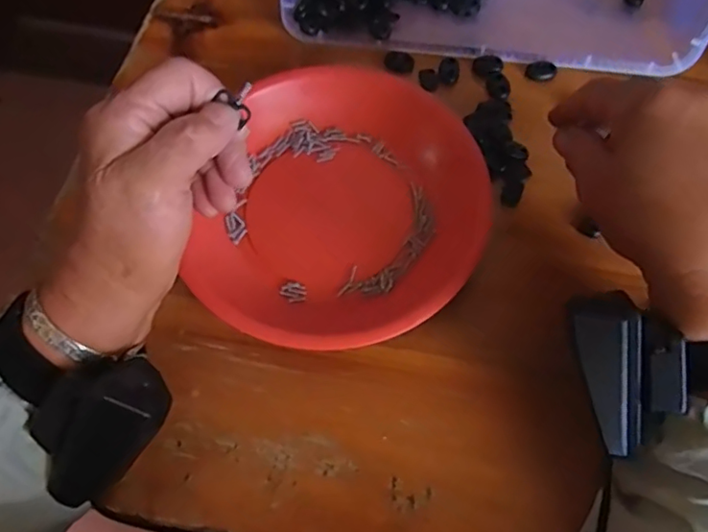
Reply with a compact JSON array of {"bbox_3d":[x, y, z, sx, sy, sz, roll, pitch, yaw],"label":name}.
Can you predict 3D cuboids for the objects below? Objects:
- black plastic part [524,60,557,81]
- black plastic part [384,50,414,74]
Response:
[{"bbox_3d":[0.137,-0.143,0.422,0.021,0.010,0.013,19,68,9],"label":"black plastic part"},{"bbox_3d":[0.034,-0.152,0.428,0.021,0.010,0.013,12,67,6],"label":"black plastic part"}]

